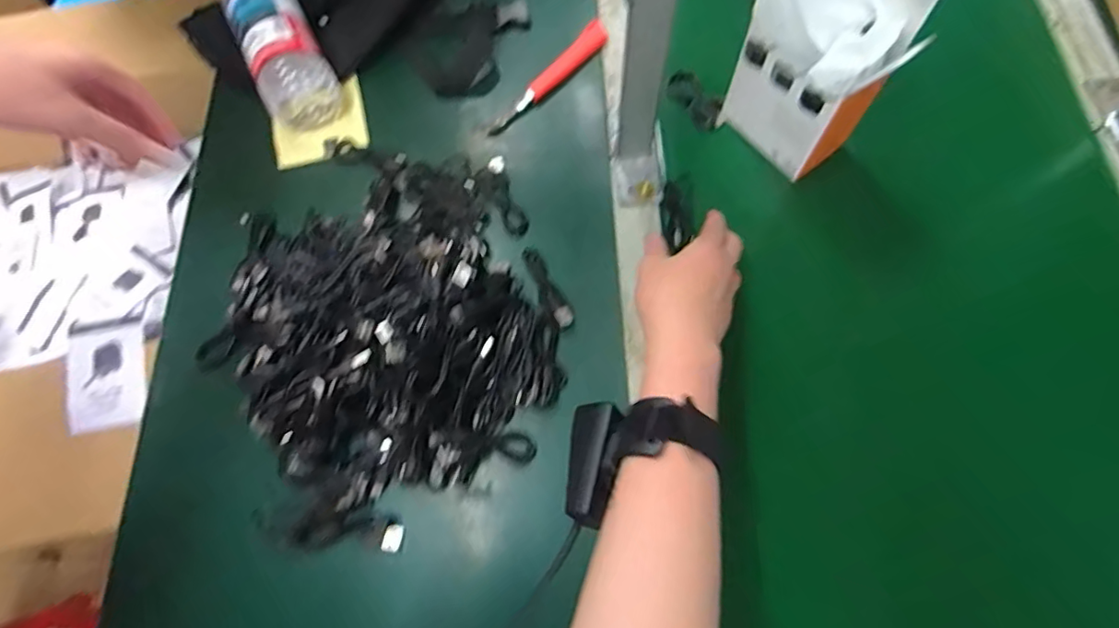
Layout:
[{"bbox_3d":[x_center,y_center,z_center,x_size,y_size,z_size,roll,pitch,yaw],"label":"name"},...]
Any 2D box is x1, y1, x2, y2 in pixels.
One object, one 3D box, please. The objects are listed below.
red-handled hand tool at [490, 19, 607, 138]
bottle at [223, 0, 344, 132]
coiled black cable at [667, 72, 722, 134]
[{"bbox_3d":[-0.008,-0.228,0.555,0.026,0.014,0.160,38,75,13],"label":"red-handled hand tool"},{"bbox_3d":[-0.281,-0.285,0.558,0.071,0.063,0.216,-24,71,-8],"label":"bottle"},{"bbox_3d":[0.130,-0.206,0.554,0.028,0.017,0.067,-33,73,-10],"label":"coiled black cable"}]

